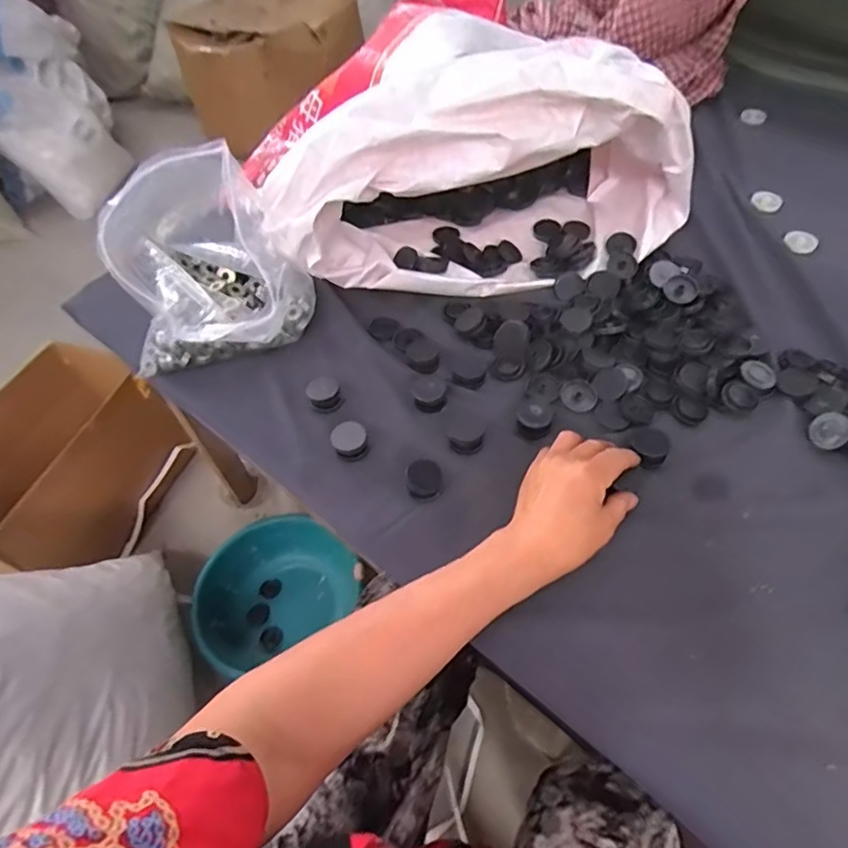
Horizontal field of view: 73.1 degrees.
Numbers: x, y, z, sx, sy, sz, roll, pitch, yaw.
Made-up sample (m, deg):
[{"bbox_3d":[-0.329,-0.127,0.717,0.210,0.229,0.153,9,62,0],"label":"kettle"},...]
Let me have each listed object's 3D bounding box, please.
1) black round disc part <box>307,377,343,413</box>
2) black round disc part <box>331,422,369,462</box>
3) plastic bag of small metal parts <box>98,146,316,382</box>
[{"bbox_3d":[-0.098,-0.028,0.567,0.030,0.024,0.034,-20,54,-10],"label":"black round disc part"},{"bbox_3d":[-0.068,0.017,0.528,0.031,0.024,0.030,-2,53,3],"label":"black round disc part"},{"bbox_3d":[-0.228,-0.159,0.572,0.184,0.174,0.202,-28,56,-15],"label":"plastic bag of small metal parts"}]

